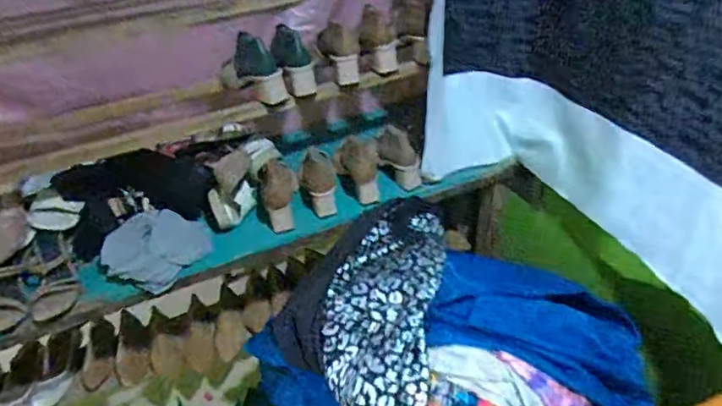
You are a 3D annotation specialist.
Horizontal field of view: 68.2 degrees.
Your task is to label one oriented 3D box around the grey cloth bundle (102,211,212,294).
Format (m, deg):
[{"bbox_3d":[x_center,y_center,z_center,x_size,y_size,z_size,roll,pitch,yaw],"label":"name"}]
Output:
[{"bbox_3d":[-0.422,0.087,1.104,0.175,0.047,0.189,31,49,2],"label":"grey cloth bundle"}]

